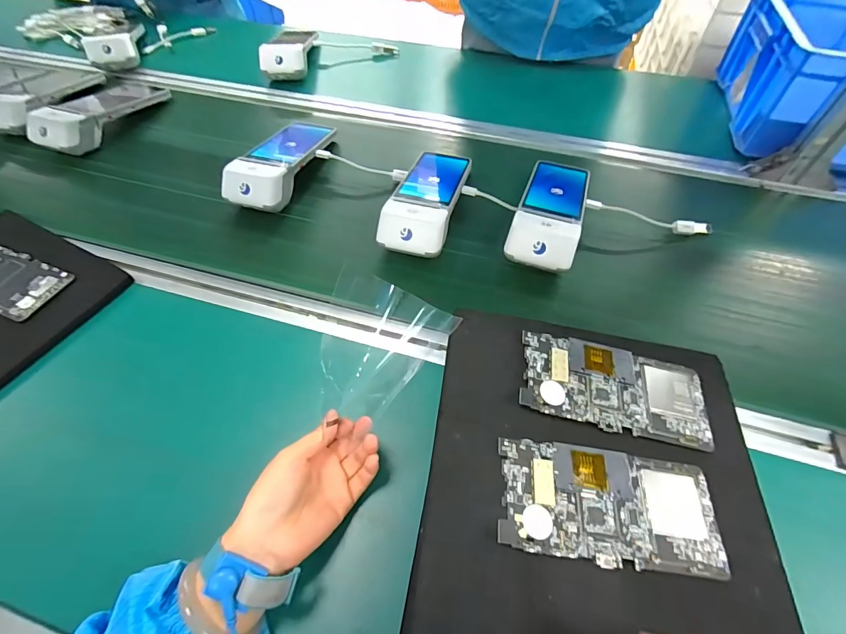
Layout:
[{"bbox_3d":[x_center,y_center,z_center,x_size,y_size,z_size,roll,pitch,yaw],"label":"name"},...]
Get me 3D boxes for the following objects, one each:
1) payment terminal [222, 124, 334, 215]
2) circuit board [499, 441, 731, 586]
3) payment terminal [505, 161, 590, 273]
[{"bbox_3d":[-0.208,-0.234,0.581,0.079,0.043,0.211,12,54,11],"label":"payment terminal"},{"bbox_3d":[0.130,0.131,0.278,0.153,0.005,0.072,9,59,-2],"label":"circuit board"},{"bbox_3d":[0.177,-0.152,0.542,0.081,0.059,0.238,15,55,14],"label":"payment terminal"}]

